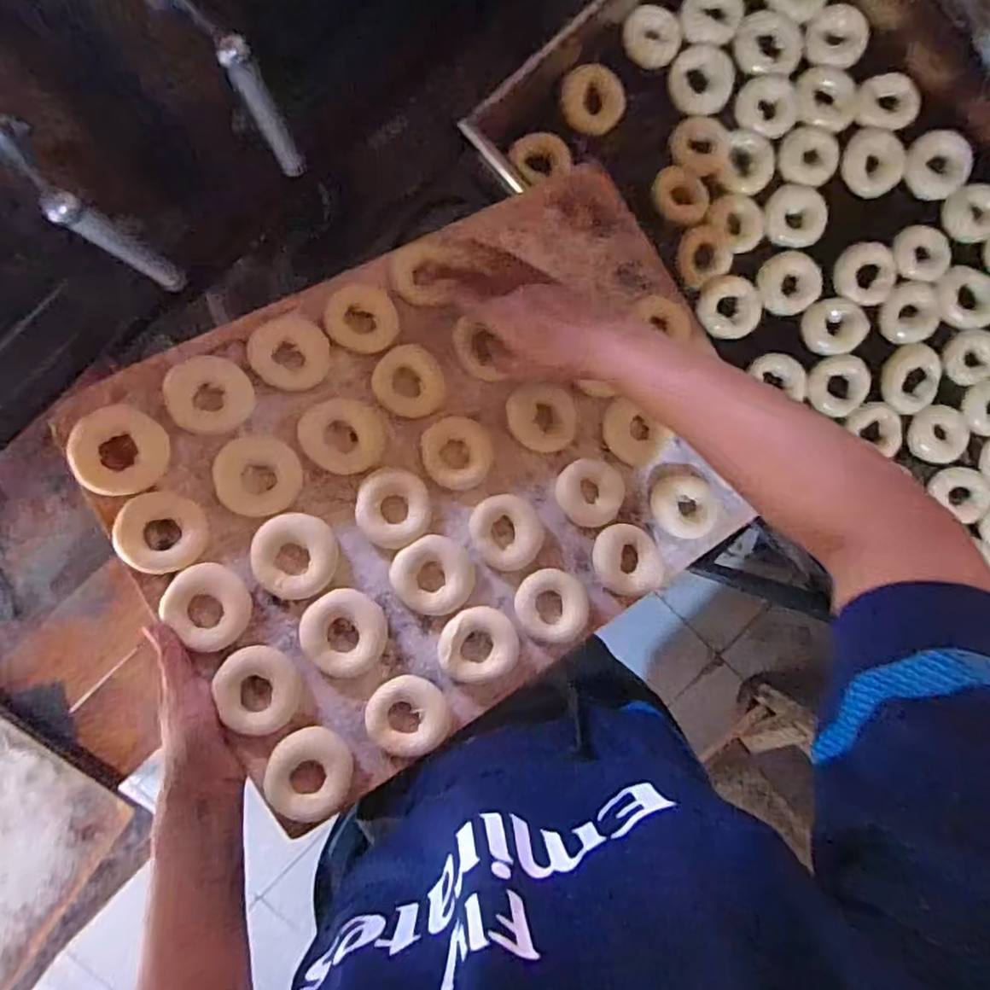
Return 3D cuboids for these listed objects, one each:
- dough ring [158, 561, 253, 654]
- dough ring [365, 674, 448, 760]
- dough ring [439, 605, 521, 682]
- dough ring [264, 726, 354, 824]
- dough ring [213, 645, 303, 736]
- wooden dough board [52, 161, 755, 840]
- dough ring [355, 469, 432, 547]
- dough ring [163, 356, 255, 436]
[{"bbox_3d":[-0.242,0.095,0.545,0.071,0.021,0.062,45,67,-7],"label":"dough ring"},{"bbox_3d":[-0.077,0.195,0.567,0.071,0.020,0.065,14,73,-11],"label":"dough ring"},{"bbox_3d":[-0.015,0.136,0.586,0.071,0.021,0.064,2,82,-14],"label":"dough ring"},{"bbox_3d":[-0.156,0.234,0.542,0.073,0.021,0.073,2,83,-18],"label":"dough ring"},{"bbox_3d":[-0.200,0.165,0.552,0.061,0.022,0.073,-37,90,-23],"label":"dough ring"},{"bbox_3d":[-0.033,-0.037,0.614,0.572,0.025,0.418,-31,87,-16],"label":"wooden dough board"},{"bbox_3d":[-0.095,0.012,0.594,0.066,0.020,0.071,0,84,-20],"label":"dough ring"},{"bbox_3d":[-0.256,-0.089,0.578,0.072,0.015,0.072,1,87,-11],"label":"dough ring"}]

